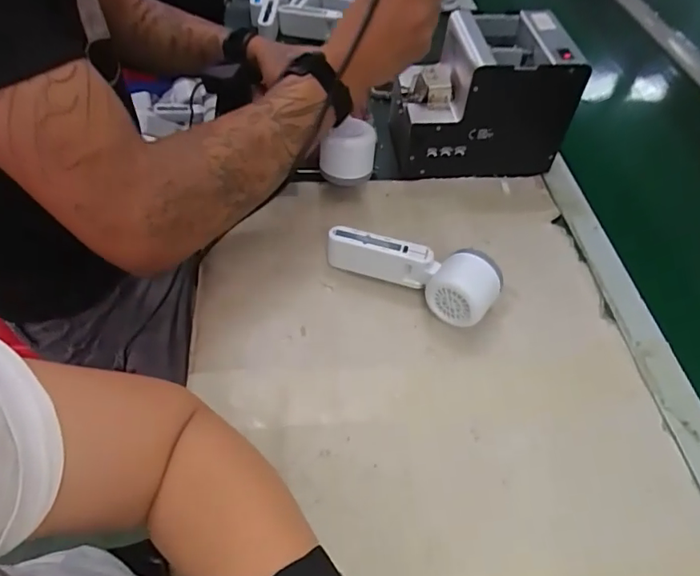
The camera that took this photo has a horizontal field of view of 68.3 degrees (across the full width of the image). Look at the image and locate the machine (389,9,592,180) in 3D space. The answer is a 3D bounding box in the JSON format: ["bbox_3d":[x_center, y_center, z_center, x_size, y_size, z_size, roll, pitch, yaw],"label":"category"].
[{"bbox_3d":[0.151,-0.223,0.612,0.184,0.151,0.129,-2,52,-4],"label":"machine"}]

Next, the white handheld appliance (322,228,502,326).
[{"bbox_3d":[0.059,-0.019,0.504,0.171,0.051,0.051,22,54,15],"label":"white handheld appliance"}]

